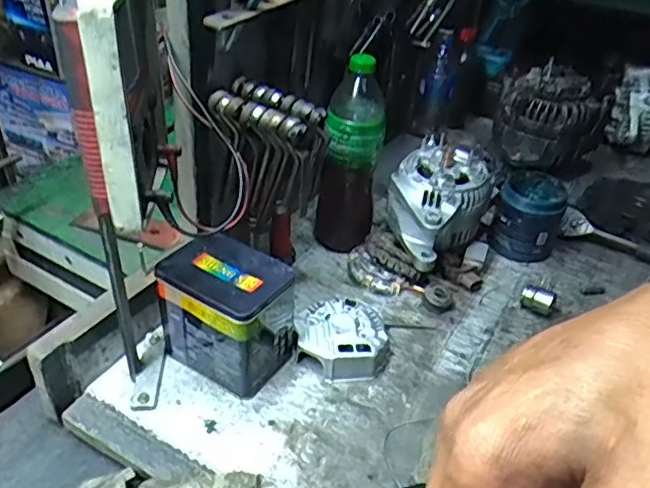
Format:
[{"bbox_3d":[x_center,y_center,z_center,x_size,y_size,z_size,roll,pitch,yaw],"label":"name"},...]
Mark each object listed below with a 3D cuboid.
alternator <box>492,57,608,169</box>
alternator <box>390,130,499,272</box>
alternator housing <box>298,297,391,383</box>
[{"bbox_3d":[0.375,-0.216,1.009,0.162,0.139,0.171,21,39,22],"label":"alternator"},{"bbox_3d":[0.144,-0.059,0.816,0.114,0.105,0.148,28,42,29],"label":"alternator"},{"bbox_3d":[0.023,0.108,0.708,0.107,0.038,0.111,7,36,4],"label":"alternator housing"}]

